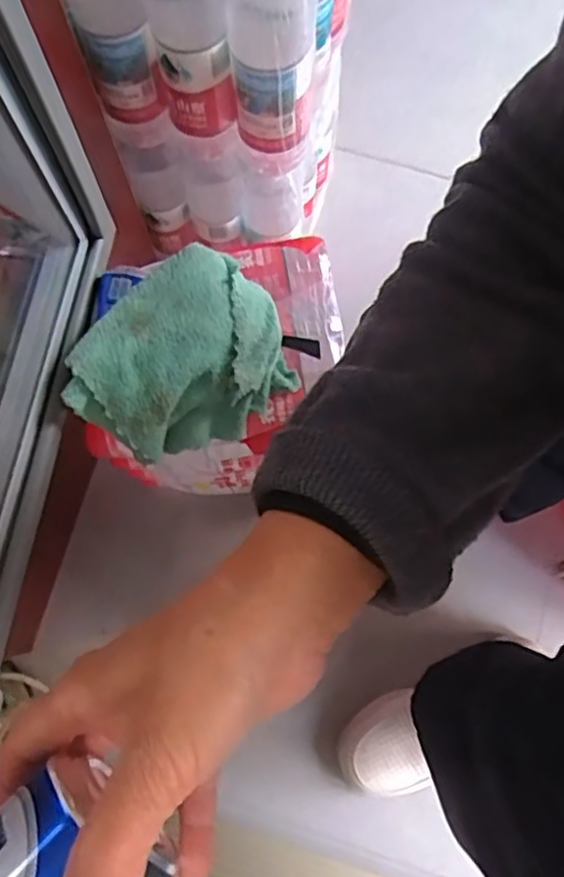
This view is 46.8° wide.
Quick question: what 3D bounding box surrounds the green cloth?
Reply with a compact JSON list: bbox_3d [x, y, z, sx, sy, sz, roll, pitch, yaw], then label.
[{"bbox_3d":[-0.074,-0.060,0.501,0.160,0.077,0.116,-38,79,-9],"label":"green cloth"}]

